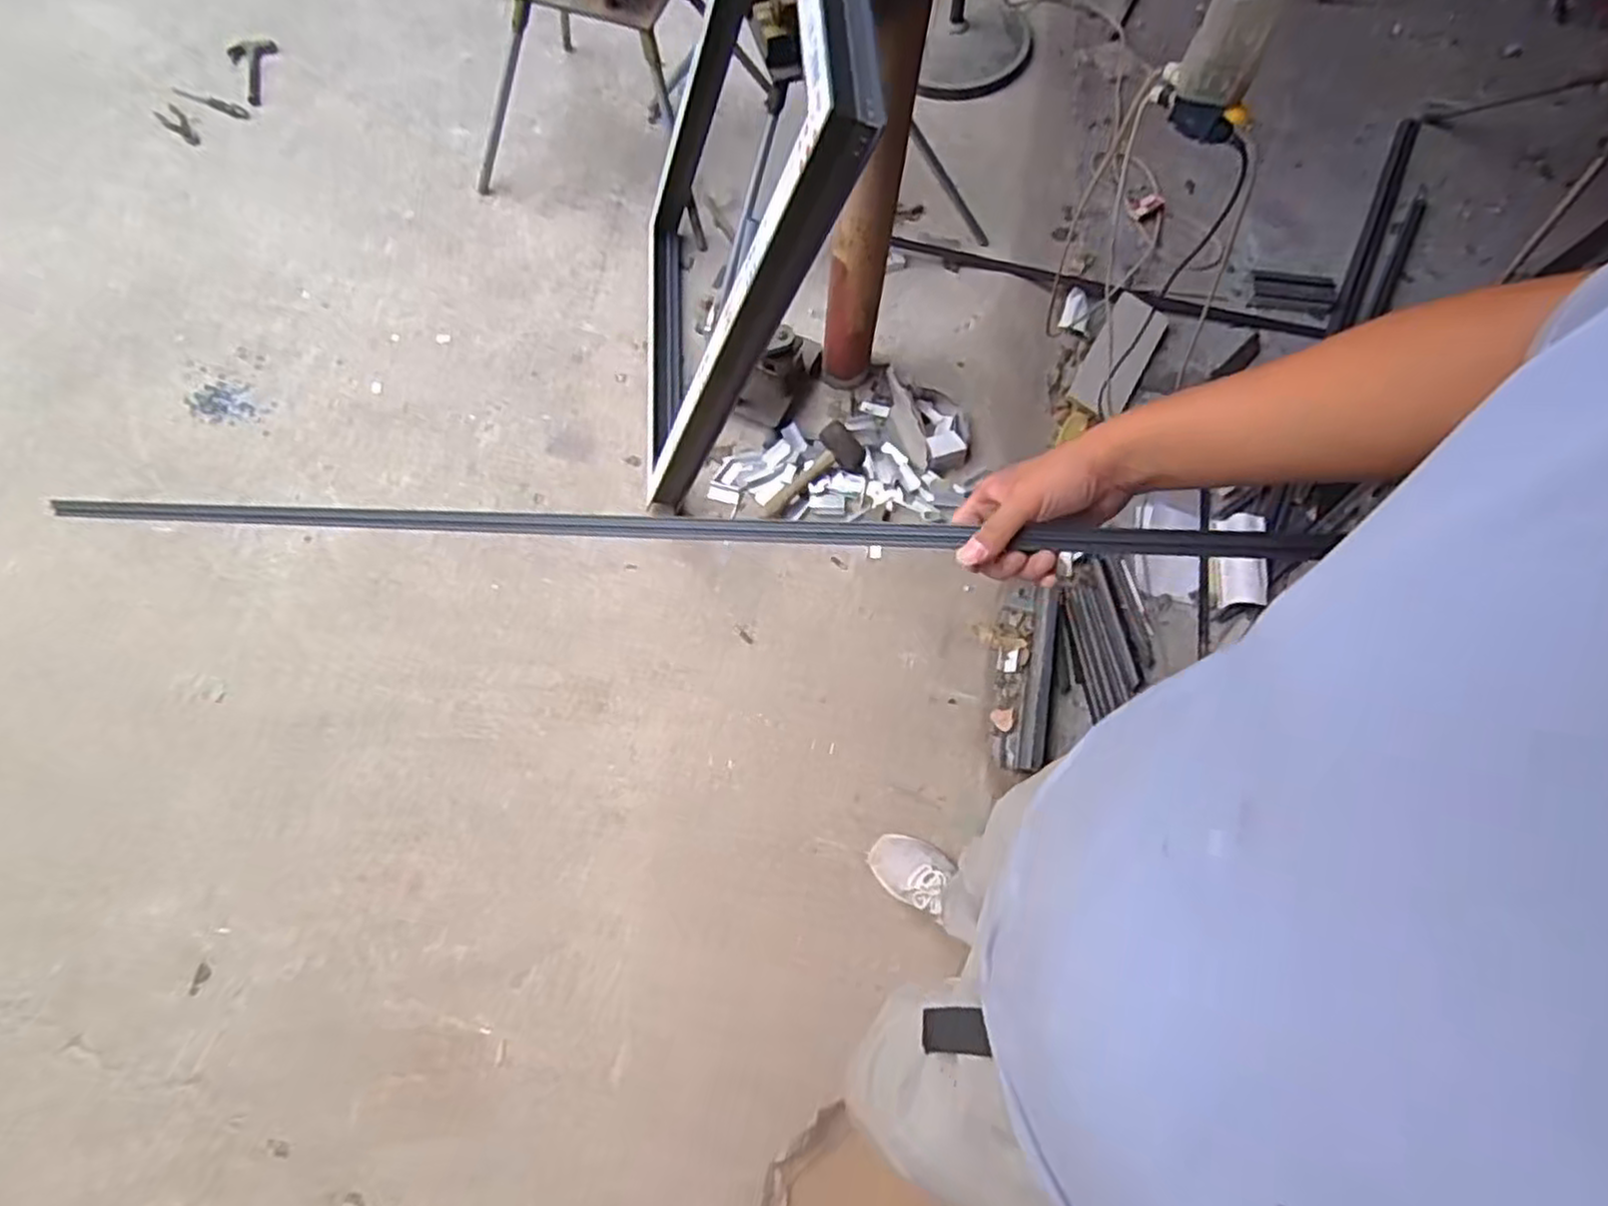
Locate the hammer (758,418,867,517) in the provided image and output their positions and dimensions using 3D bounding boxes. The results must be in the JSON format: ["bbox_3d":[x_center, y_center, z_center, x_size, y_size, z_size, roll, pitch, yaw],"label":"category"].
[{"bbox_3d":[0.009,-0.275,1.624,0.247,0.079,0.118,-42,78,4],"label":"hammer"}]

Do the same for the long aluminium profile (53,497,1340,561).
[{"bbox_3d":[-0.232,-0.073,0.677,1.202,0.027,0.027,4,72,16],"label":"long aluminium profile"}]

